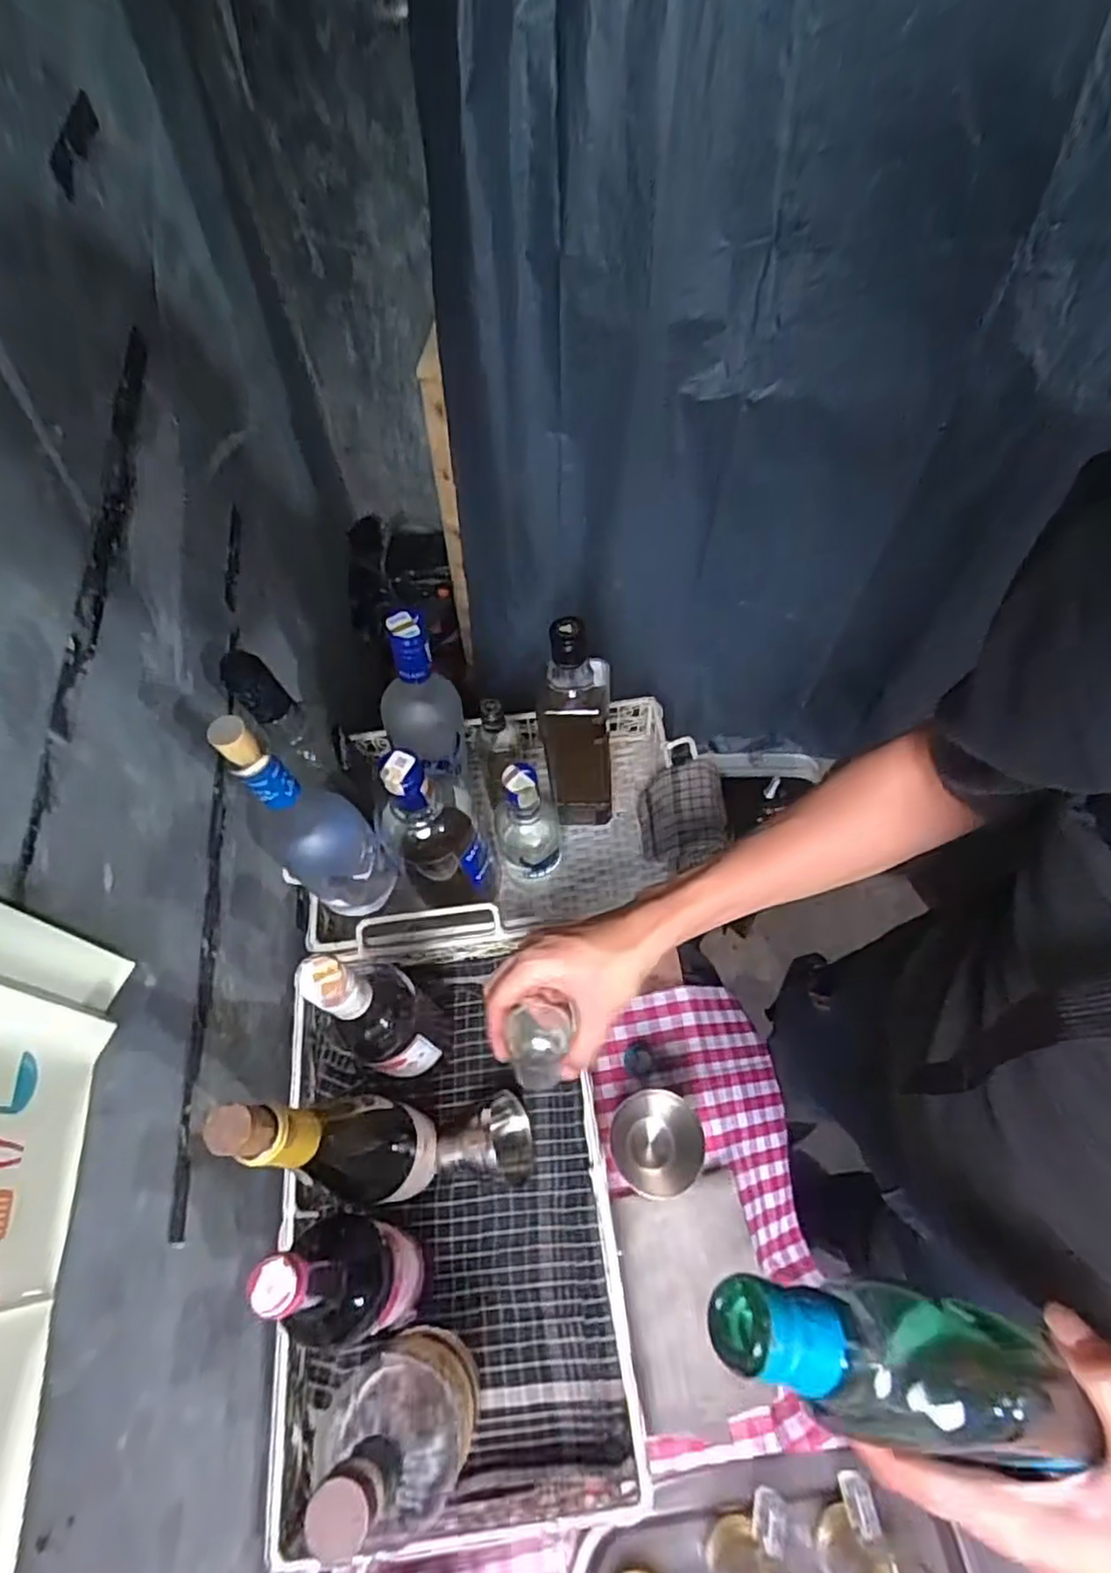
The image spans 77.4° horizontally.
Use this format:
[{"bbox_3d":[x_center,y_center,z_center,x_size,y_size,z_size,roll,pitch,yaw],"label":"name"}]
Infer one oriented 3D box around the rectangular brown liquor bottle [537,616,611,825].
[{"bbox_3d":[0.020,-0.076,0.634,0.068,0.180,0.066,-11,38,-8],"label":"rectangular brown liquor bottle"}]

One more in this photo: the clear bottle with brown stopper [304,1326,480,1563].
[{"bbox_3d":[-0.101,0.418,0.447,0.088,0.214,0.078,31,67,18],"label":"clear bottle with brown stopper"}]

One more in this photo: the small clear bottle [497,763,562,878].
[{"bbox_3d":[-0.026,0.043,0.668,0.064,0.181,0.065,-5,61,0],"label":"small clear bottle"}]

